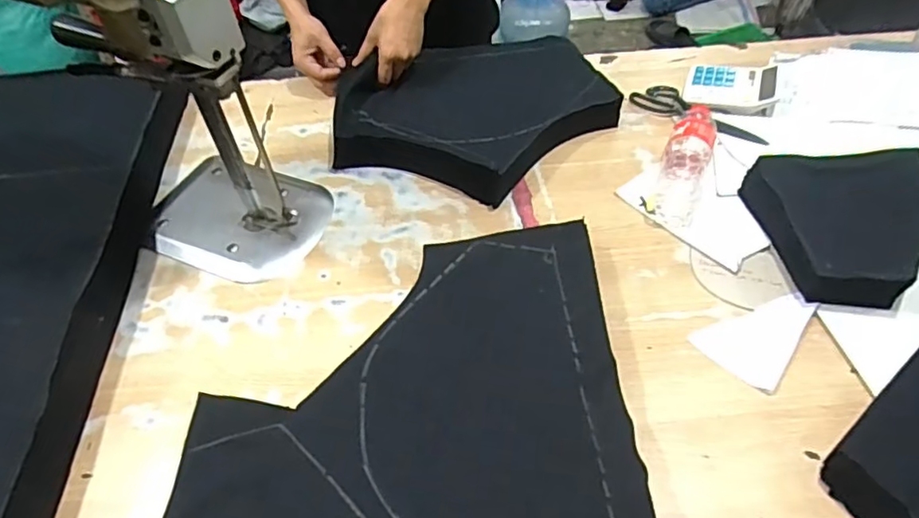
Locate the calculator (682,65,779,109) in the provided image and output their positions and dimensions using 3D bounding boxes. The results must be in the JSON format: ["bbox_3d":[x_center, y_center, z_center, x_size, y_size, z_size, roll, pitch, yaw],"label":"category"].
[{"bbox_3d":[0.450,-0.290,0.998,0.136,0.033,0.096,13,51,13],"label":"calculator"}]

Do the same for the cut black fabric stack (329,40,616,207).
[{"bbox_3d":[0.017,-0.233,0.948,0.396,0.070,0.309,-36,57,-25],"label":"cut black fabric stack"}]

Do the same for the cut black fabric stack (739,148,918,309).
[{"bbox_3d":[0.503,-0.042,0.762,0.210,0.071,0.217,1,50,3],"label":"cut black fabric stack"}]

